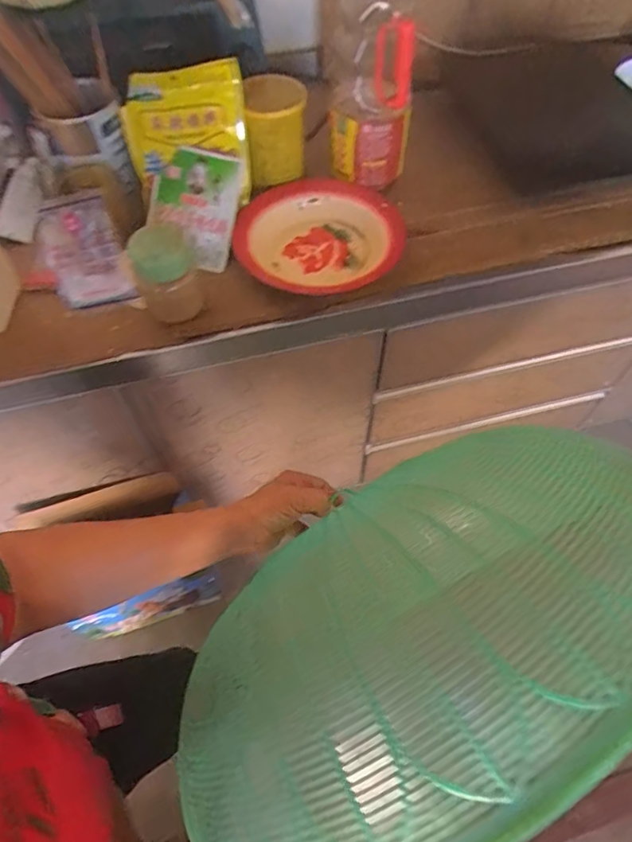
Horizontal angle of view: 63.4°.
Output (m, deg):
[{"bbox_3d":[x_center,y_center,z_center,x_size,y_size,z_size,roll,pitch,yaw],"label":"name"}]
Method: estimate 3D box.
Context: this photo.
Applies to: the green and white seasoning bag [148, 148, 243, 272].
[{"bbox_3d":[-0.159,-0.279,0.674,0.109,0.020,0.143,10,96,-11],"label":"green and white seasoning bag"}]

